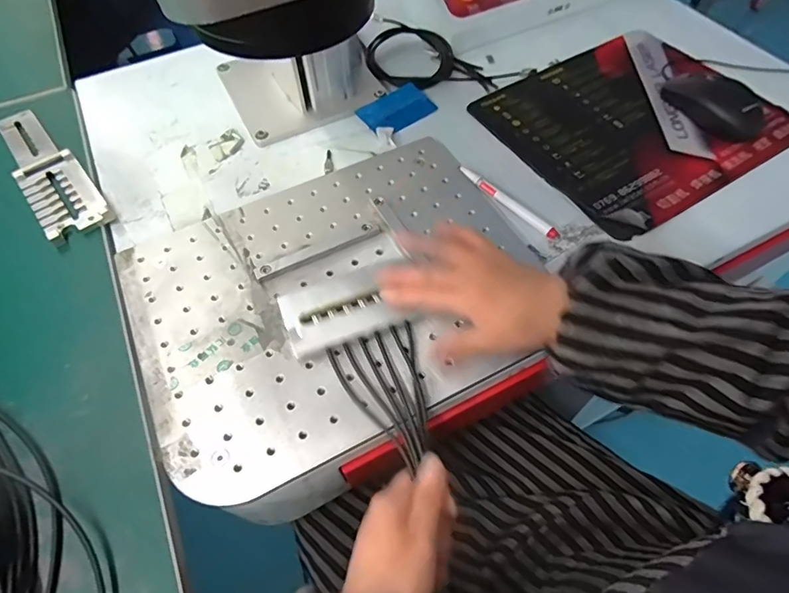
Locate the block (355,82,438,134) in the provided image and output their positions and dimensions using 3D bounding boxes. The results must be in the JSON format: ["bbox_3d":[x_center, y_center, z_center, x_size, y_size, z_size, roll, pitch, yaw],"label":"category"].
[{"bbox_3d":[0.003,-0.218,0.548,0.082,0.004,0.054,-34,68,-16],"label":"block"}]

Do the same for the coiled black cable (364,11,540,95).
[{"bbox_3d":[0.053,-0.289,0.584,0.215,0.018,0.102,24,61,15],"label":"coiled black cable"}]

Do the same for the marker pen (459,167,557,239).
[{"bbox_3d":[0.111,-0.096,0.469,0.015,0.006,0.124,-38,65,-21],"label":"marker pen"}]

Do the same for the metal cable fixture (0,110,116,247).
[{"bbox_3d":[-0.374,-0.139,0.505,0.060,0.012,0.227,-35,63,-19],"label":"metal cable fixture"}]

